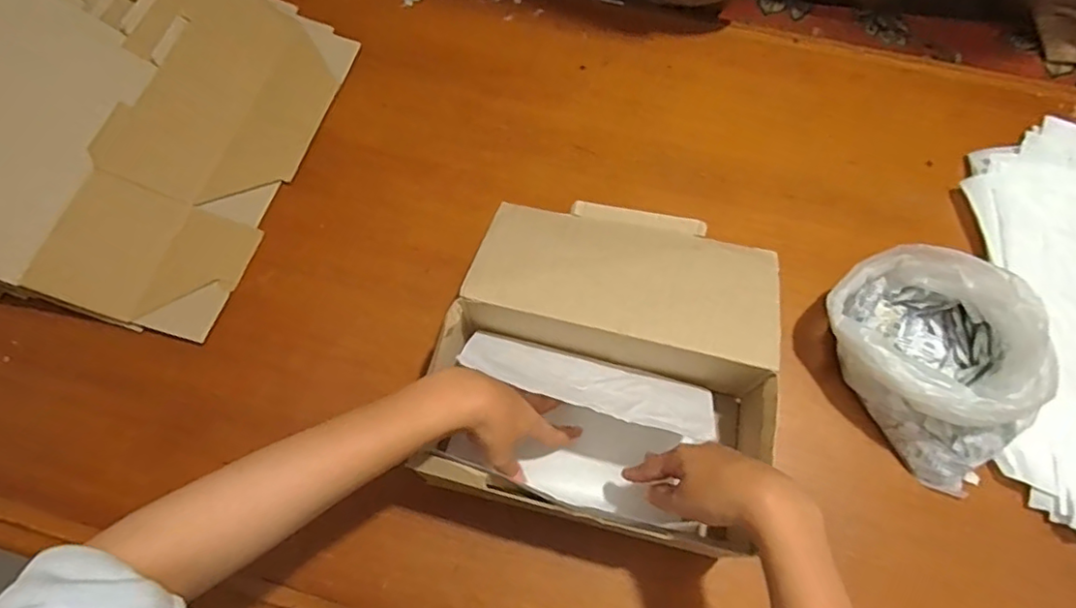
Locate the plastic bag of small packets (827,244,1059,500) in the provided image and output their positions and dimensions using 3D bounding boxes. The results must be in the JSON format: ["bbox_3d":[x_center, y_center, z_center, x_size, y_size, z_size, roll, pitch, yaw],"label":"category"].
[{"bbox_3d":[0.352,0.045,0.523,0.126,0.105,0.190,-31,70,-12],"label":"plastic bag of small packets"}]

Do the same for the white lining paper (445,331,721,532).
[{"bbox_3d":[0.035,0.103,0.504,0.209,0.088,0.119,14,68,6],"label":"white lining paper"}]

